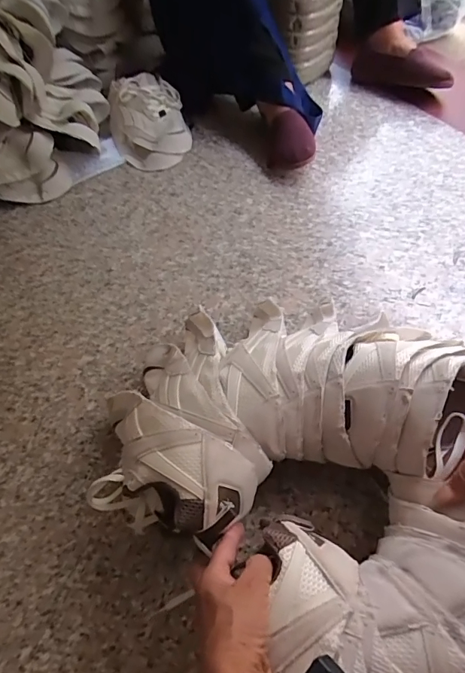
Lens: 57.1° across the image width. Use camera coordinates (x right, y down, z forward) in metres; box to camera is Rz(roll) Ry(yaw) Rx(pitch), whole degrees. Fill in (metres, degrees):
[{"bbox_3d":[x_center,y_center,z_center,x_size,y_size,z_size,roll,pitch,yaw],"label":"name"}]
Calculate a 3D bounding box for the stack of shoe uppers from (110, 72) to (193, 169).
[{"bbox_3d":[-0.172,-0.444,0.885,0.151,0.108,0.171,-19,58,-8],"label":"stack of shoe uppers"}]

